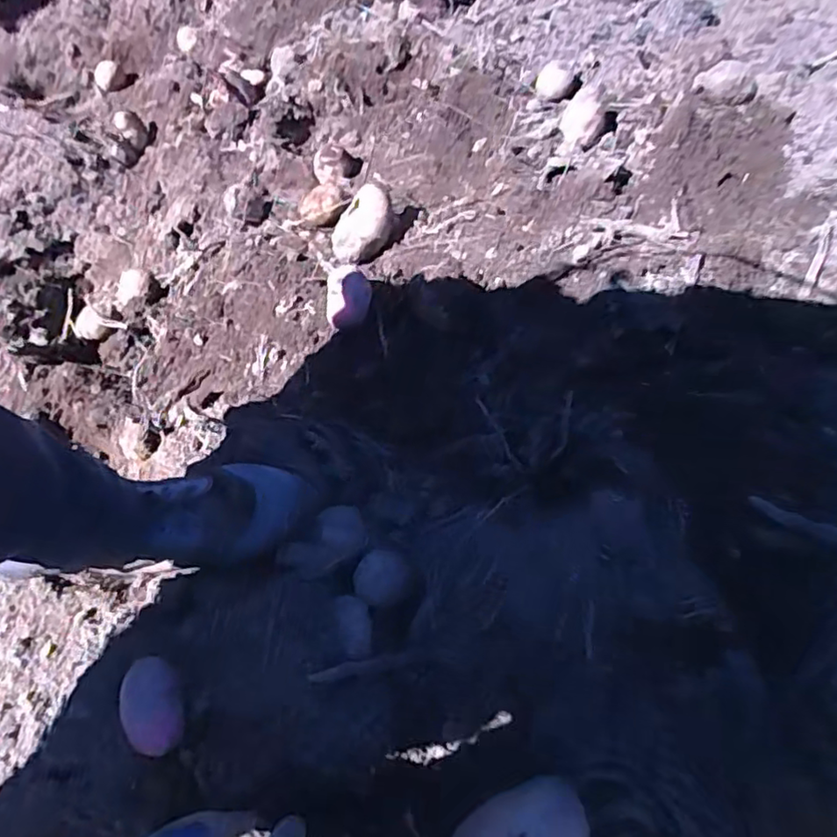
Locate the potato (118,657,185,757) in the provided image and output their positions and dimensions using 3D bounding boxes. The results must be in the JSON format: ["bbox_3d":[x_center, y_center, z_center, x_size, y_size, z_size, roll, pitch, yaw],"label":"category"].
[{"bbox_3d":[-0.204,0.225,0.478,0.042,0.031,0.071,-26,59,-13],"label":"potato"}]

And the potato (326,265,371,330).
[{"bbox_3d":[-0.077,-0.132,0.677,0.045,0.050,0.054,-2,56,3],"label":"potato"}]

